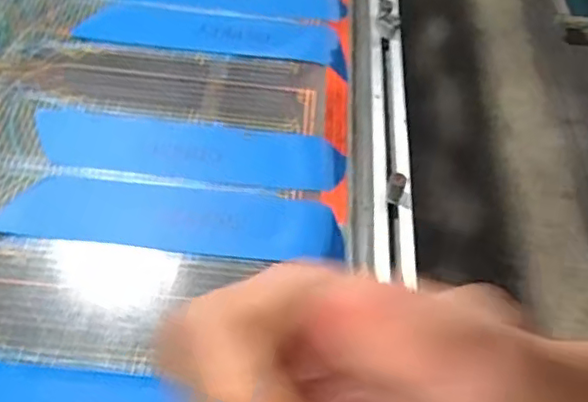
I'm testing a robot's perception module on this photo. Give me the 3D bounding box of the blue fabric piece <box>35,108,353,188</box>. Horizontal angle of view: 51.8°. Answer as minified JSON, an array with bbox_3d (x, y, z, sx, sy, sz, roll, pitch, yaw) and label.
[{"bbox_3d":[-0.151,-0.077,0.901,0.451,0.021,0.104,4,53,-3],"label":"blue fabric piece"}]

